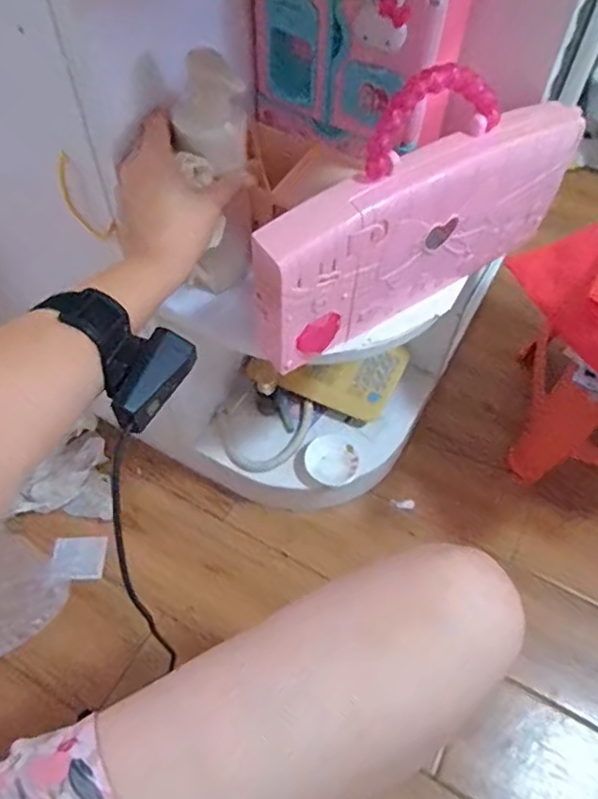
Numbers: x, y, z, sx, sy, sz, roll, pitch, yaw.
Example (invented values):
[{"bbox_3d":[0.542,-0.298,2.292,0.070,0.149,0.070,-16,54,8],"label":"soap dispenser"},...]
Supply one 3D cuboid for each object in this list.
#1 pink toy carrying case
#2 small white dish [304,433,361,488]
[{"bbox_3d":[0.105,-0.165,0.520,0.339,0.202,0.052,-30,63,-18],"label":"pink toy carrying case"},{"bbox_3d":[0.049,0.082,0.835,0.077,0.013,0.080,0,58,-1],"label":"small white dish"}]

